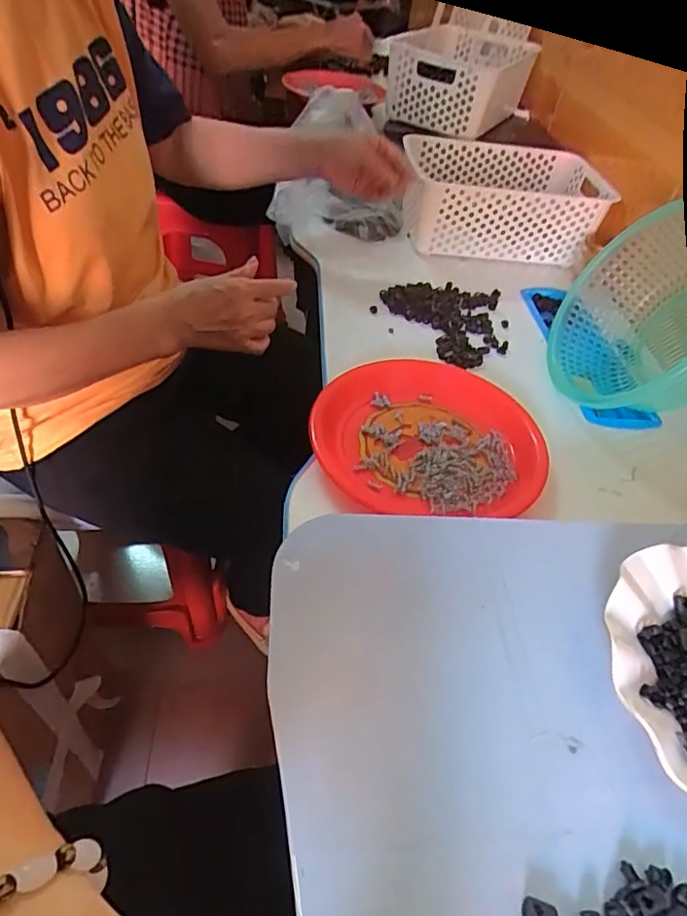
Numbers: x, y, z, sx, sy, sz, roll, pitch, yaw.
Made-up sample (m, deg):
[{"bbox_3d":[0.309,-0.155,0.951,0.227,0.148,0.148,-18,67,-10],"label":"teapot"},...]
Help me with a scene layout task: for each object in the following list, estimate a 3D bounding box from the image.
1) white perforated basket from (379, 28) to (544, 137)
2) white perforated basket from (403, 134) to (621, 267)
[{"bbox_3d":[0.202,-0.645,0.961,0.167,0.122,0.294,27,49,17],"label":"white perforated basket"},{"bbox_3d":[0.240,-0.387,0.866,0.298,0.144,0.181,-2,47,-10],"label":"white perforated basket"}]

